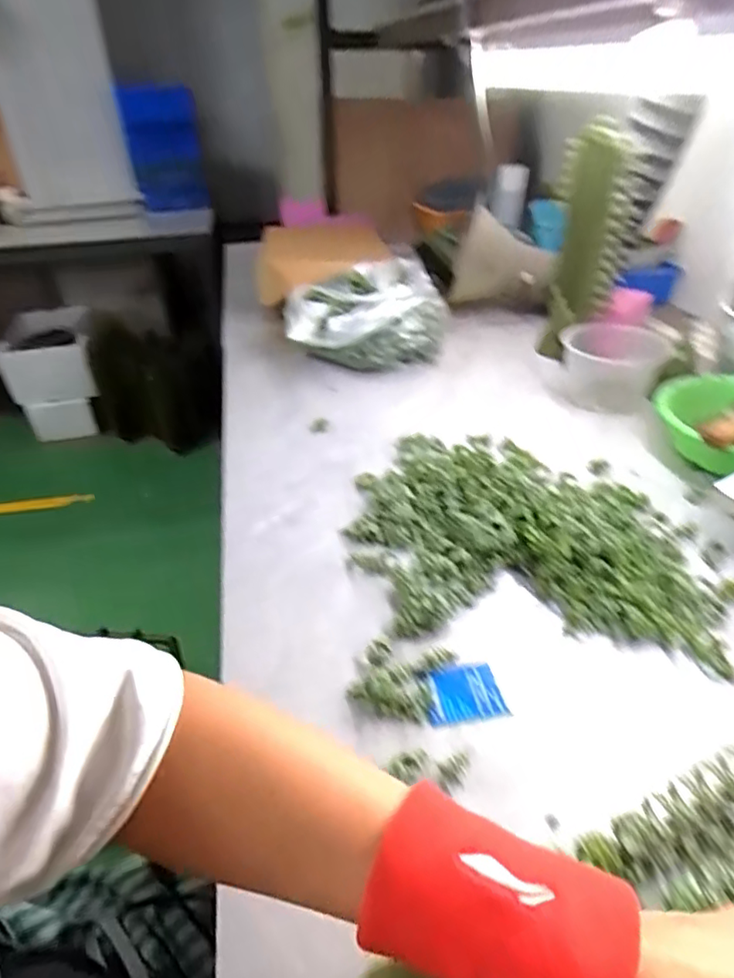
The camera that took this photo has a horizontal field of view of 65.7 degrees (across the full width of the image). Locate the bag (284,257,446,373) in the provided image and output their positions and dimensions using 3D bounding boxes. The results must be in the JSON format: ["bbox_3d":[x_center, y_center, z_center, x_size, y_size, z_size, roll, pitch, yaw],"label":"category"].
[{"bbox_3d":[0.002,-0.283,0.951,0.248,0.125,0.216,-10,37,-9],"label":"bag"}]

